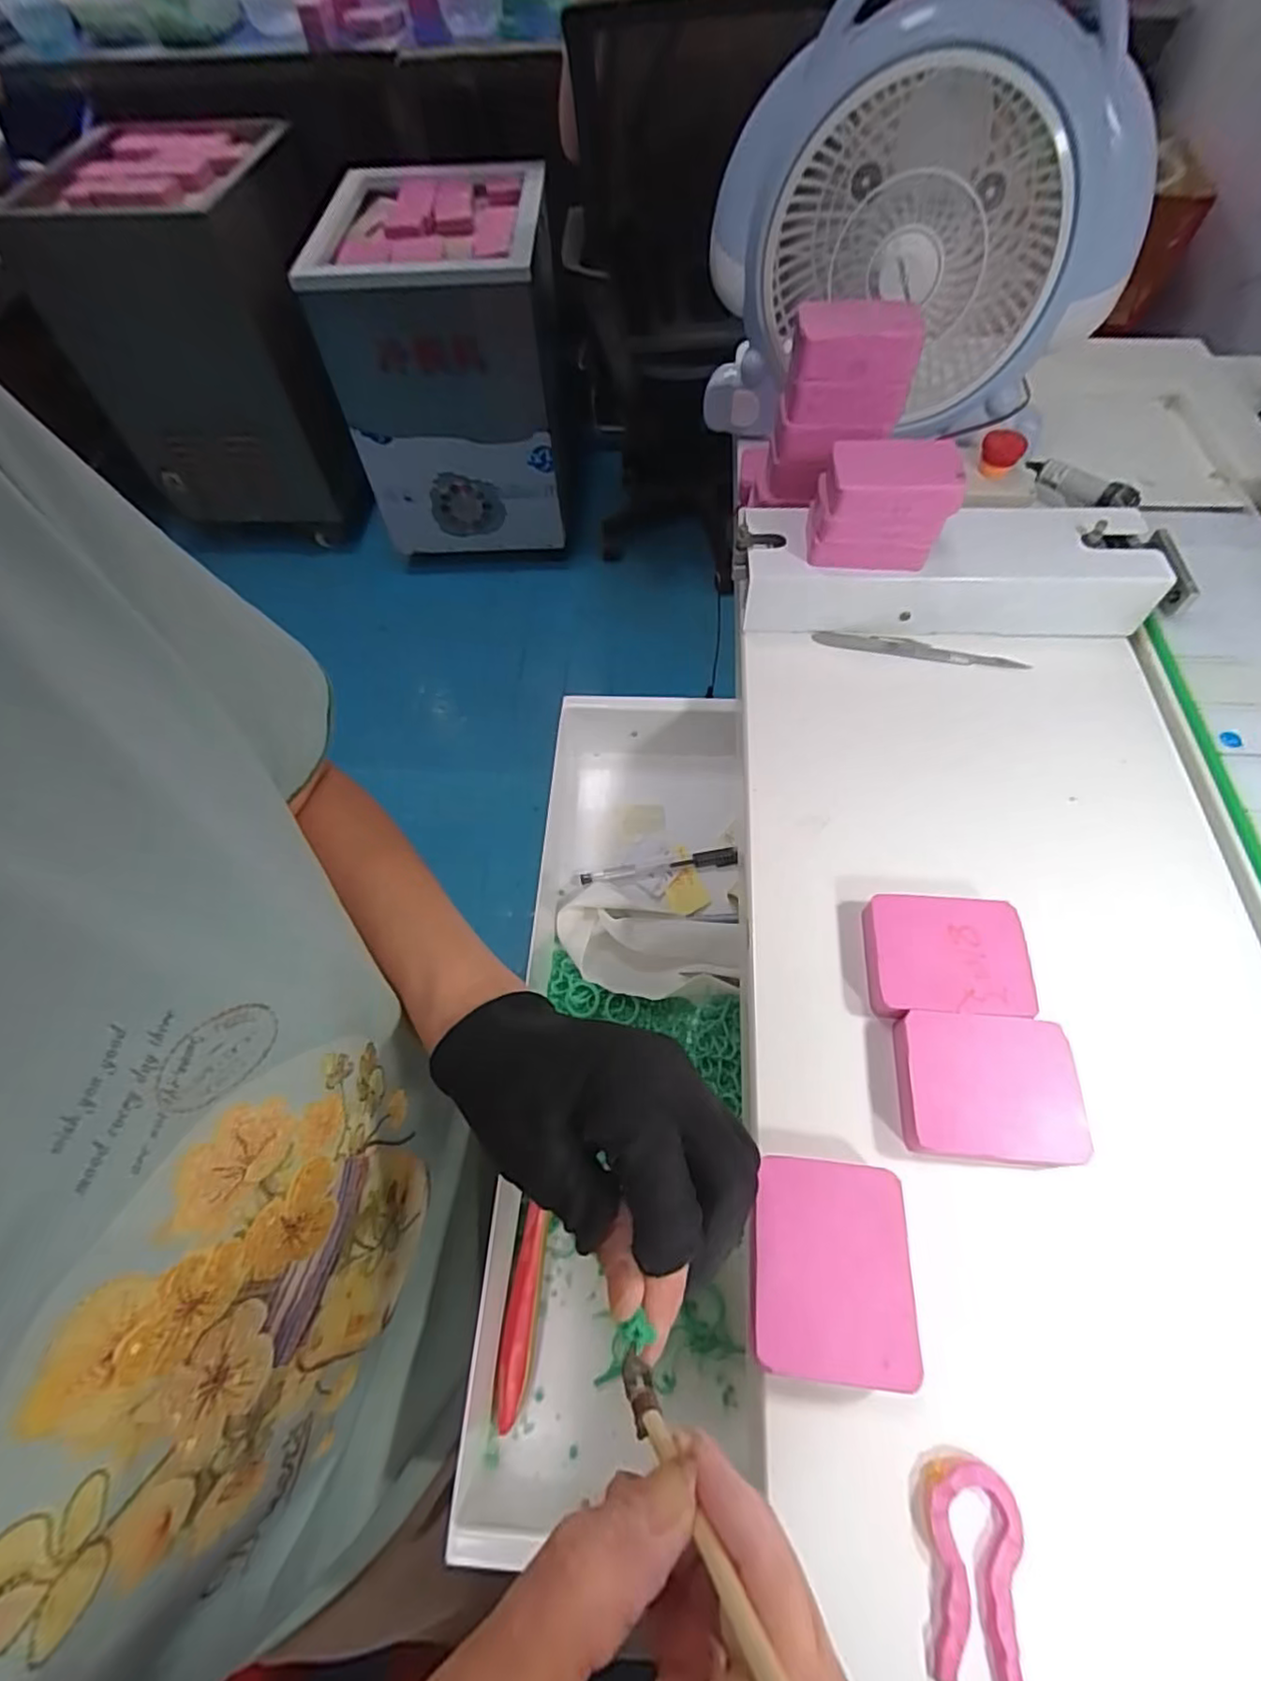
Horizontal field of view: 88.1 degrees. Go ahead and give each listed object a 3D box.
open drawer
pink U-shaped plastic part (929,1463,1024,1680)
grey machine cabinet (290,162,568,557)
[{"bbox_3d":[0.002,0.113,0.397,0.192,0.077,0.458,2,61,3],"label":"open drawer"},{"bbox_3d":[0.115,0.244,0.217,0.029,0.006,0.054,8,61,5],"label":"pink U-shaped plastic part"},{"bbox_3d":[-0.378,-1.013,1.424,0.421,0.521,0.475,-4,61,0],"label":"grey machine cabinet"}]

